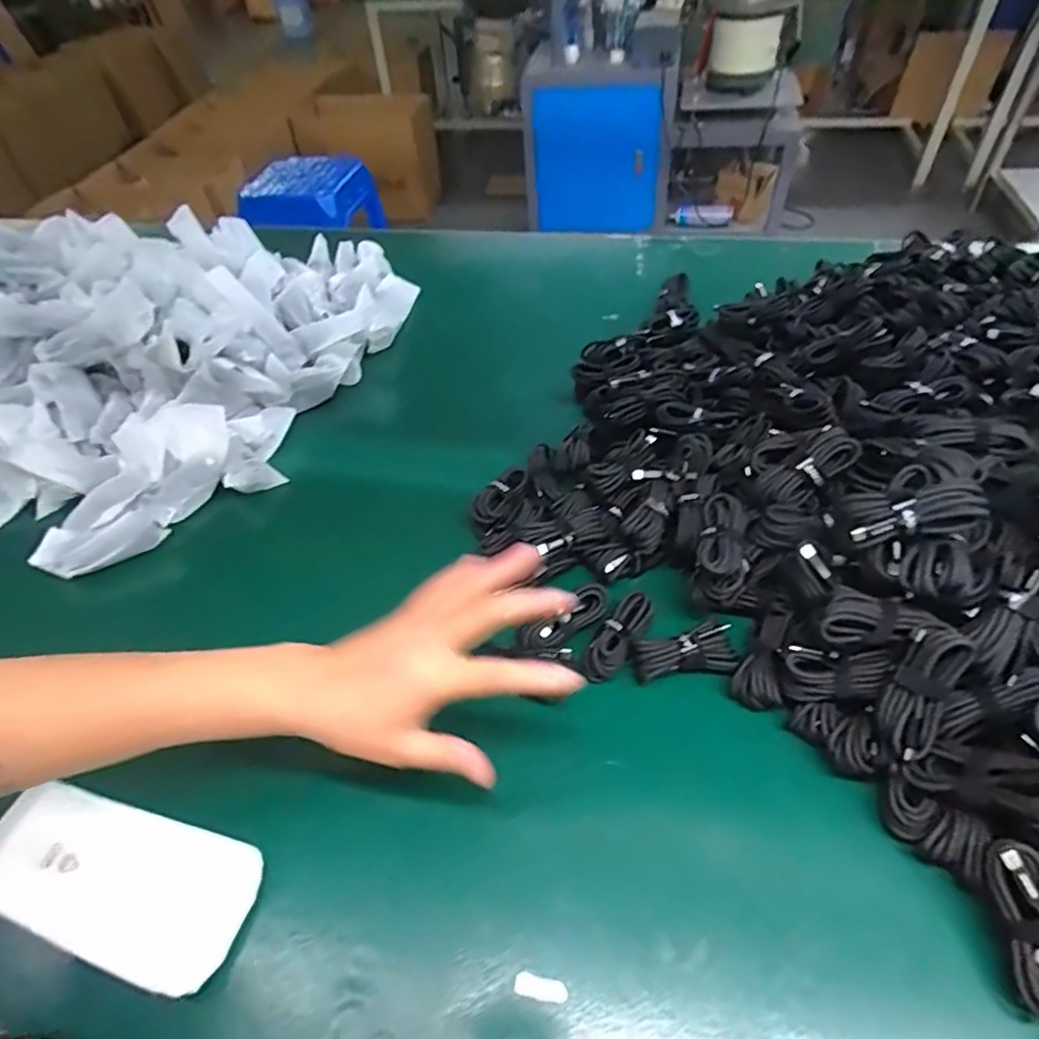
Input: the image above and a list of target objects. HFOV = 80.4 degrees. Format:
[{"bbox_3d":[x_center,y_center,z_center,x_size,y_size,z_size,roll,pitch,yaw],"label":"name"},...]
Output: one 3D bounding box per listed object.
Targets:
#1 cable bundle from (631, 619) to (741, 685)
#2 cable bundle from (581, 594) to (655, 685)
[{"bbox_3d":[0.122,0.099,0.456,0.074,0.019,0.032,-9,50,-3],"label":"cable bundle"},{"bbox_3d":[0.077,0.090,0.473,0.026,0.022,0.075,29,58,25],"label":"cable bundle"}]

